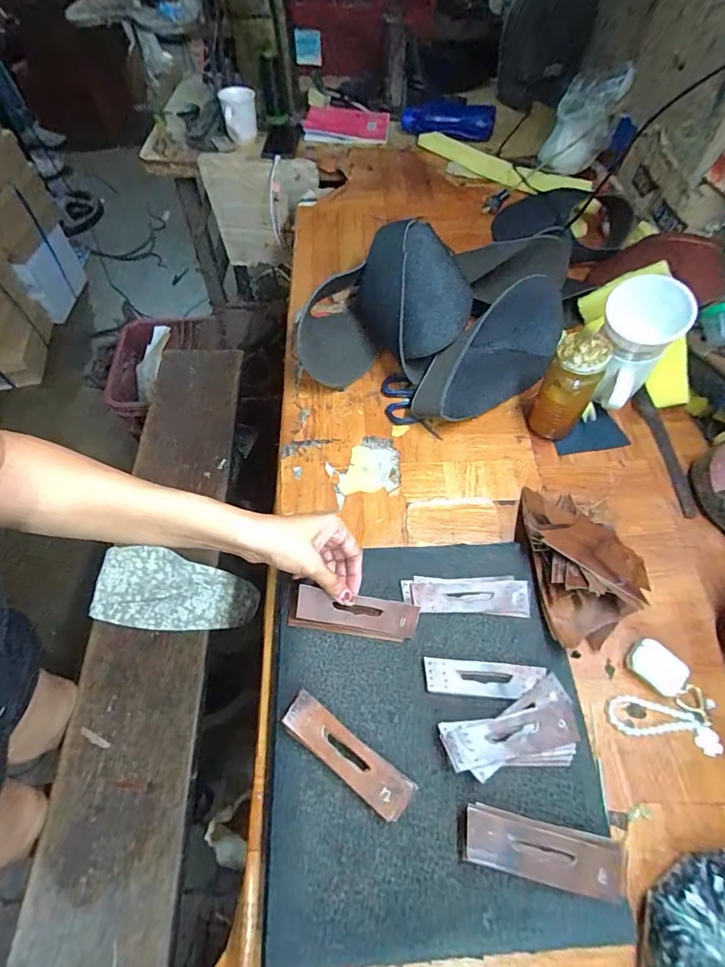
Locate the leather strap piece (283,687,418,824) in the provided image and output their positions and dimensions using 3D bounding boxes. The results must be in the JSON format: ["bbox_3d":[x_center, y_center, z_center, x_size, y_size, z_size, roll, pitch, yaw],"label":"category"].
[{"bbox_3d":[-0.015,0.243,0.407,0.127,0.020,0.037,32,65,18],"label":"leather strap piece"}]

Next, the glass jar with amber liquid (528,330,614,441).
[{"bbox_3d":[0.257,-0.118,0.573,0.061,0.144,0.051,29,64,17],"label":"glass jar with amber liquid"}]

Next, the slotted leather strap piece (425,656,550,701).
[{"bbox_3d":[0.118,0.190,0.439,0.113,0.005,0.031,4,60,3],"label":"slotted leather strap piece"}]

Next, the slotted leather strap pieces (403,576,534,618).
[{"bbox_3d":[0.110,0.119,0.486,0.131,0.006,0.040,2,59,2],"label":"slotted leather strap pieces"}]

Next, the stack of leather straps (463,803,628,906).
[{"bbox_3d":[0.149,0.301,0.370,0.130,0.020,0.041,11,60,7],"label":"stack of leather straps"}]

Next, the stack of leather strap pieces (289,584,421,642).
[{"bbox_3d":[-0.008,0.135,0.468,0.126,0.011,0.043,7,89,0],"label":"stack of leather strap pieces"}]

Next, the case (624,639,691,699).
[{"bbox_3d":[0.304,0.189,0.465,0.053,0.017,0.041,35,66,19],"label":"case"}]

